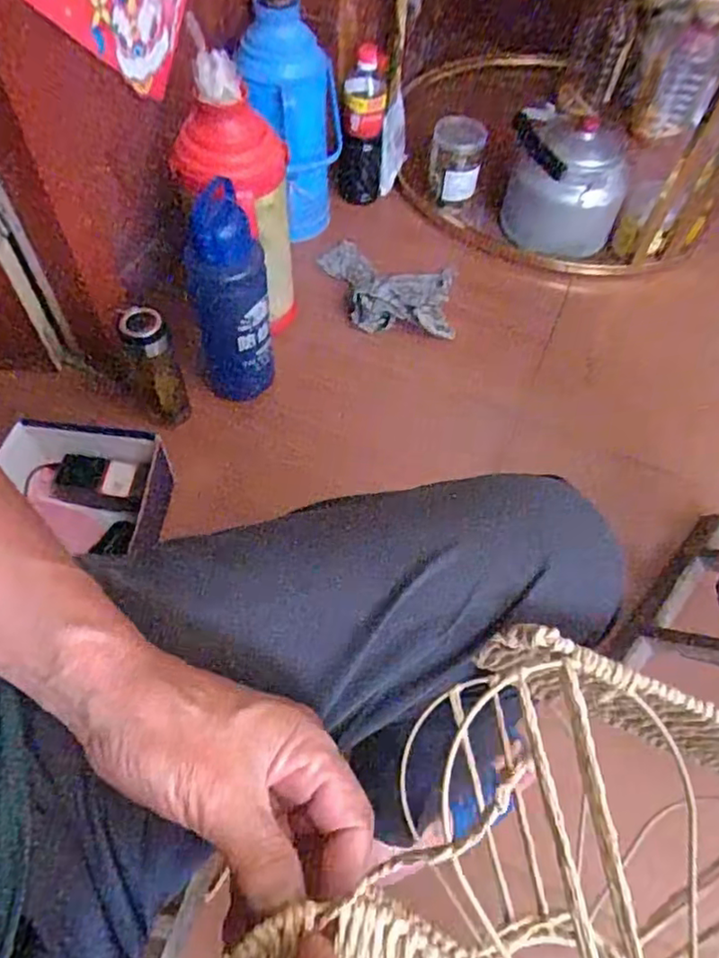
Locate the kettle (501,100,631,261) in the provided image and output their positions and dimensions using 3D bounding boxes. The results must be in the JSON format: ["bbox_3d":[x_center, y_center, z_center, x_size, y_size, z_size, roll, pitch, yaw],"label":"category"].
[{"bbox_3d":[0.366,-0.531,1.153,0.198,0.211,0.164,9,59,2],"label":"kettle"}]

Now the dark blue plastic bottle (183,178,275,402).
[{"bbox_3d":[-0.178,-0.237,0.855,0.099,0.288,0.088,-18,62,-14],"label":"dark blue plastic bottle"}]

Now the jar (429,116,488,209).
[{"bbox_3d":[0.181,-0.601,1.182,0.097,0.149,0.096,11,59,3],"label":"jar"}]

